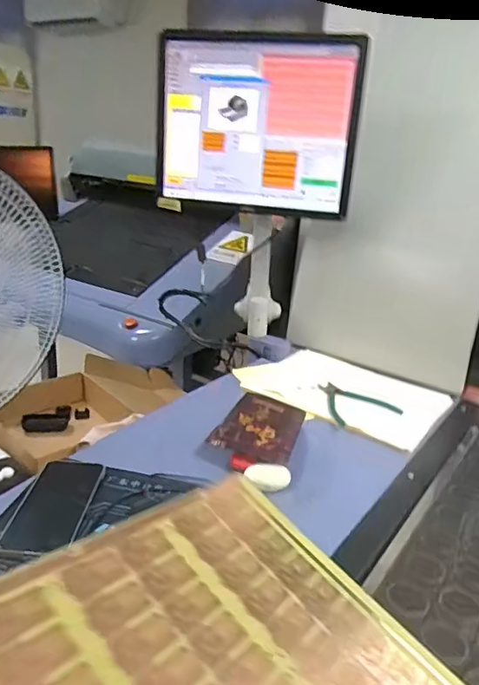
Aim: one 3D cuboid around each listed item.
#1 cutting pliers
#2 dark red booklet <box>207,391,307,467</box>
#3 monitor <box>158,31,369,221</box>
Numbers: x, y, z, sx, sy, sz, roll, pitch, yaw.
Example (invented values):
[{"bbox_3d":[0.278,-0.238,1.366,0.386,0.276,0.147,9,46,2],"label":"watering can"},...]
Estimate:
[{"bbox_3d":[0.195,0.102,0.911,0.126,0.007,0.134,-5,22,-20],"label":"cutting pliers"},{"bbox_3d":[0.036,0.126,0.806,0.118,0.014,0.149,16,31,21],"label":"dark red booklet"},{"bbox_3d":[0.031,-0.391,0.950,0.351,0.289,0.039,9,21,11],"label":"monitor"}]

